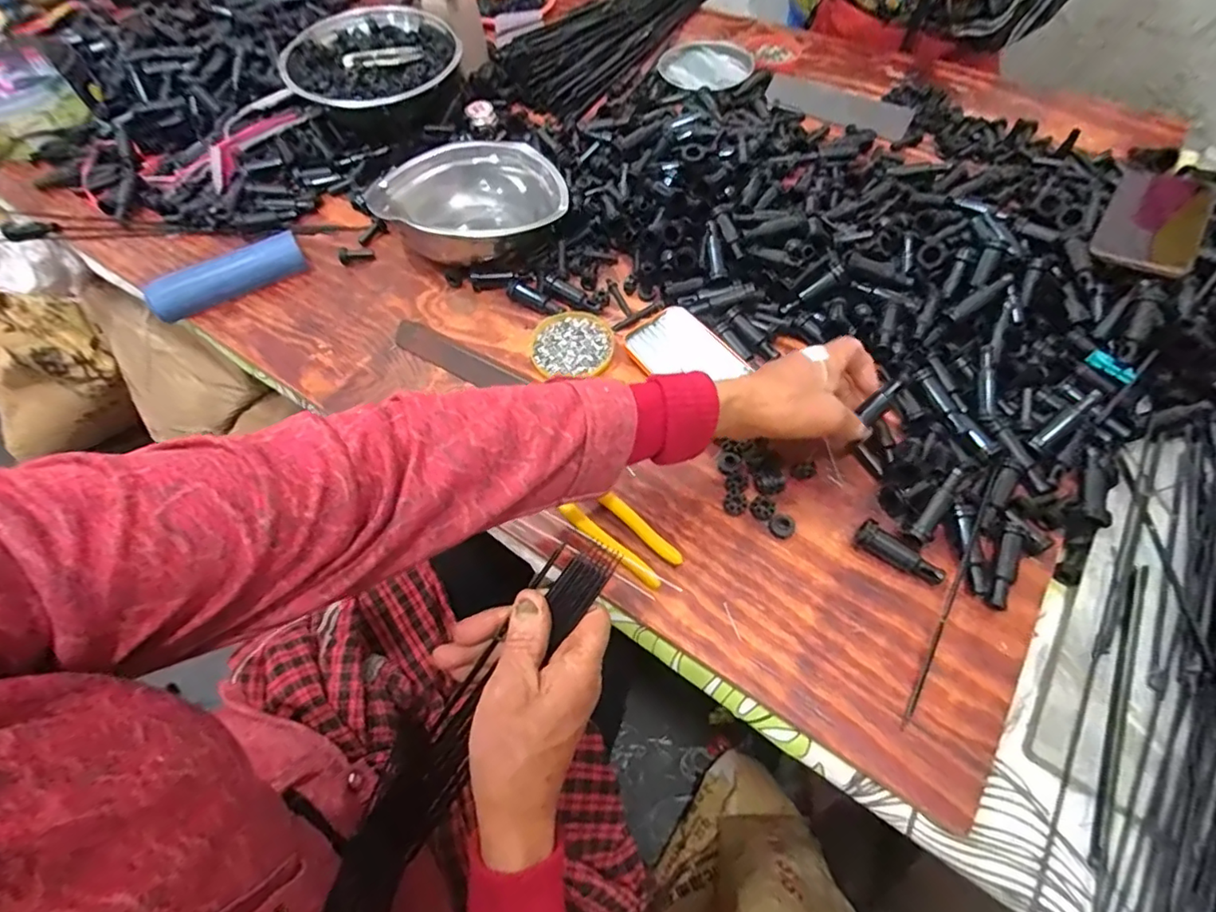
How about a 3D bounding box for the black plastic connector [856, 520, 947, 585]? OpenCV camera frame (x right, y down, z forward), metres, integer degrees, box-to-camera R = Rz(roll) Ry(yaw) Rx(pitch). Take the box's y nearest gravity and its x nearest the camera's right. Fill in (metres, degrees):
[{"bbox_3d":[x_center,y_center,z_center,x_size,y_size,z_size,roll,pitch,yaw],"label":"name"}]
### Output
[{"bbox_3d":[0.225,0.076,0.430,0.068,0.021,0.018,33,67,7],"label":"black plastic connector"}]

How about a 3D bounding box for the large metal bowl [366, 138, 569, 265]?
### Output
[{"bbox_3d":[-0.153,-0.284,0.637,0.181,0.062,0.207,-35,64,-15],"label":"large metal bowl"}]

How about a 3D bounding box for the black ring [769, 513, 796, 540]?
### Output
[{"bbox_3d":[0.141,0.057,0.451,0.020,0.005,0.021,-2,60,3],"label":"black ring"}]

